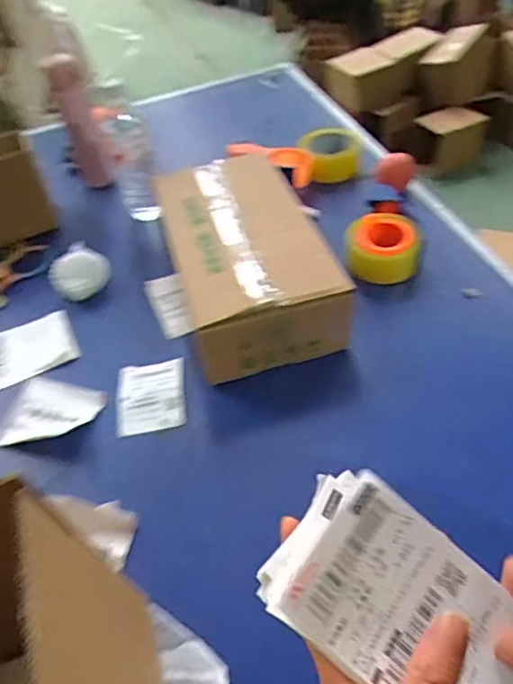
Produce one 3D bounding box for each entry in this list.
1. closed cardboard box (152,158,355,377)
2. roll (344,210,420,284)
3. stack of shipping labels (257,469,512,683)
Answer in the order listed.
[{"bbox_3d":[-0.025,-0.120,0.758,0.187,0.110,0.352,-16,47,-9],"label":"closed cardboard box"},{"bbox_3d":[0.187,-0.144,0.792,0.104,0.056,0.104,-3,47,3],"label":"roll"},{"bbox_3d":[0.075,0.132,0.252,0.137,0.027,0.080,41,63,5],"label":"stack of shipping labels"}]

